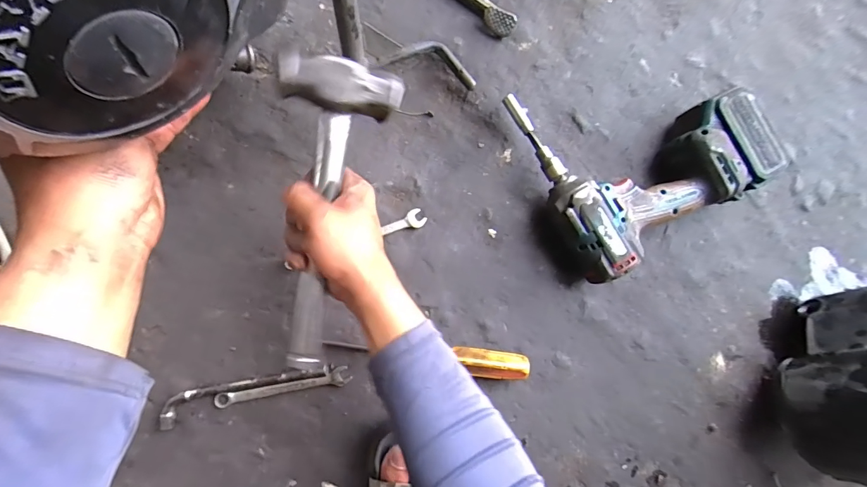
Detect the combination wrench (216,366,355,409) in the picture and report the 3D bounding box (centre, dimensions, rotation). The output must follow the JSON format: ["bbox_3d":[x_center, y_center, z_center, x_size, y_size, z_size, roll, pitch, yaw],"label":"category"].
[{"bbox_3d":[-0.159,0.155,0.419,0.138,0.010,0.019,-10,88,-8],"label":"combination wrench"}]

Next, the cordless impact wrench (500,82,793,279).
[{"bbox_3d":[0.221,-0.111,0.448,0.264,0.079,0.226,-30,91,-8],"label":"cordless impact wrench"}]

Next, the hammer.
[{"bbox_3d":[-0.097,-0.020,0.323,0.091,0.039,0.260,12,95,-6],"label":"hammer"}]

